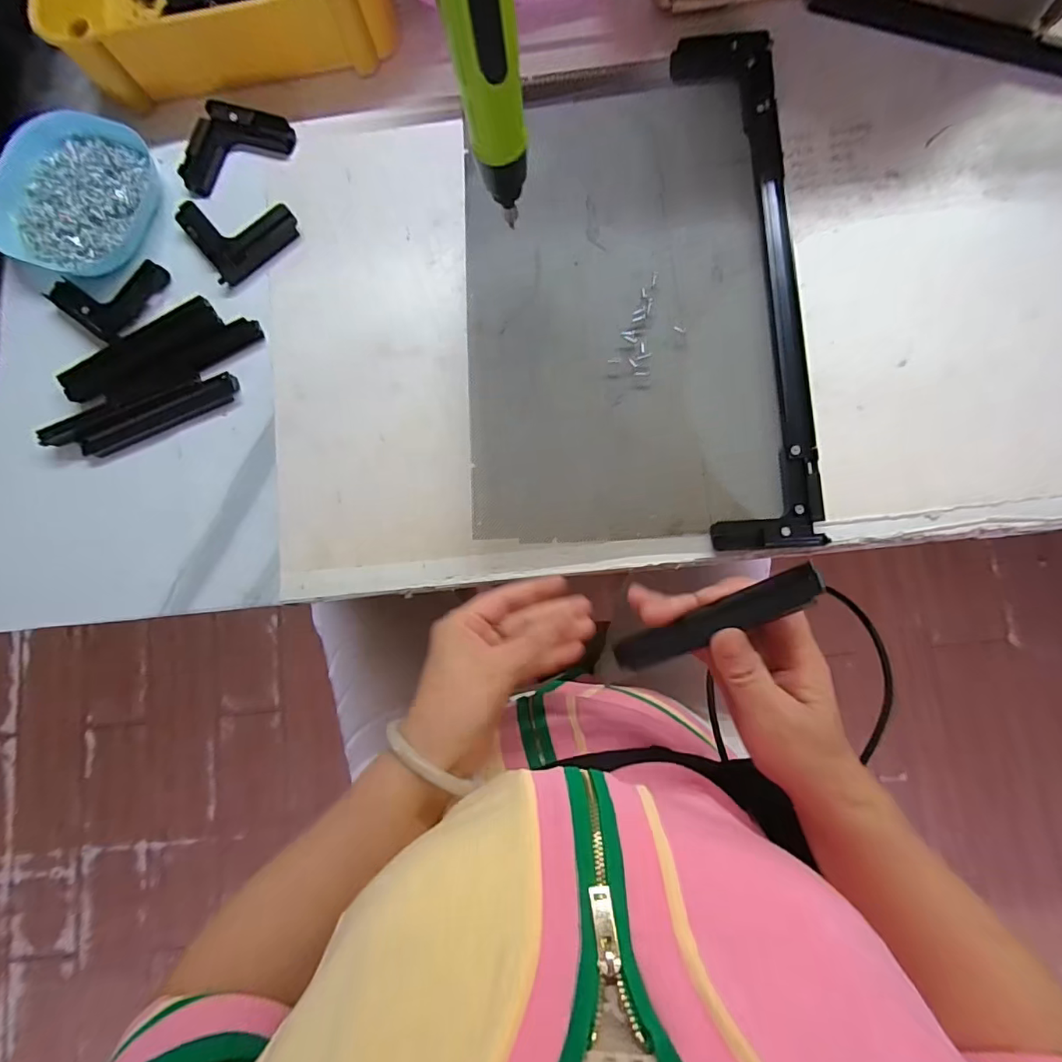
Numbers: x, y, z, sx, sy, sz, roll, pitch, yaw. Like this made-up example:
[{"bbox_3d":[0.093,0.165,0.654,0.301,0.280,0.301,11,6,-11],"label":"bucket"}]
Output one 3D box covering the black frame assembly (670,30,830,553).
[{"bbox_3d":[0.162,-0.191,0.380,0.075,0.015,0.408,-3,83,3],"label":"black frame assembly"}]

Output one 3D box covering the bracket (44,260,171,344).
[{"bbox_3d":[-0.343,-0.198,0.407,0.075,0.012,0.072,33,87,7],"label":"bracket"}]

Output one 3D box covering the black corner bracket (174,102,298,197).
[{"bbox_3d":[-0.248,-0.324,0.417,0.096,0.013,0.064,-24,83,1],"label":"black corner bracket"}]

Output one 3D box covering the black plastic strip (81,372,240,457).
[{"bbox_3d":[-0.284,-0.089,0.388,0.122,0.007,0.022,-22,83,1],"label":"black plastic strip"}]

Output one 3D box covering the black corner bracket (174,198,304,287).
[{"bbox_3d":[-0.235,-0.247,0.407,0.076,0.010,0.073,-36,83,-1],"label":"black corner bracket"}]

